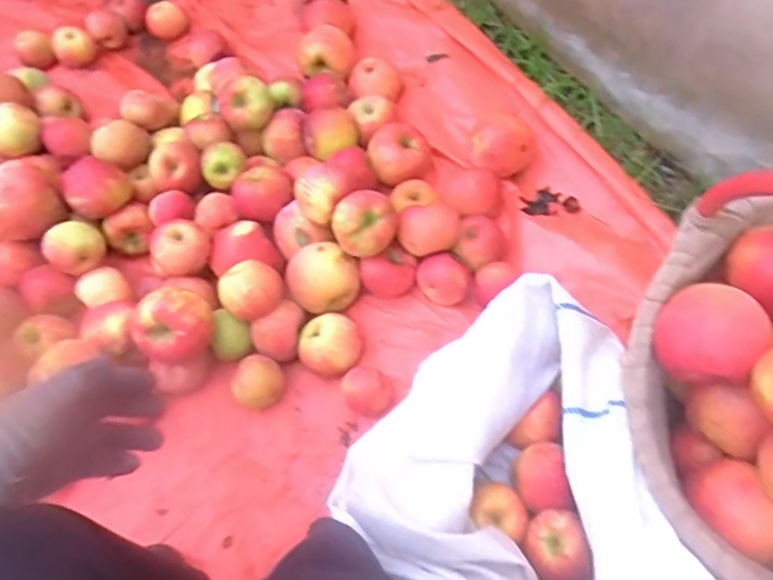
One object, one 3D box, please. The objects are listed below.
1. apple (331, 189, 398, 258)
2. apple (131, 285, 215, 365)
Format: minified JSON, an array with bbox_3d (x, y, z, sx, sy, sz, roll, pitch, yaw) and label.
[{"bbox_3d":[-0.026,-0.075,0.702,0.075,0.059,0.061,-9,63,-2],"label":"apple"},{"bbox_3d":[-0.240,0.045,0.692,0.085,0.081,0.077,-41,69,-16],"label":"apple"}]

